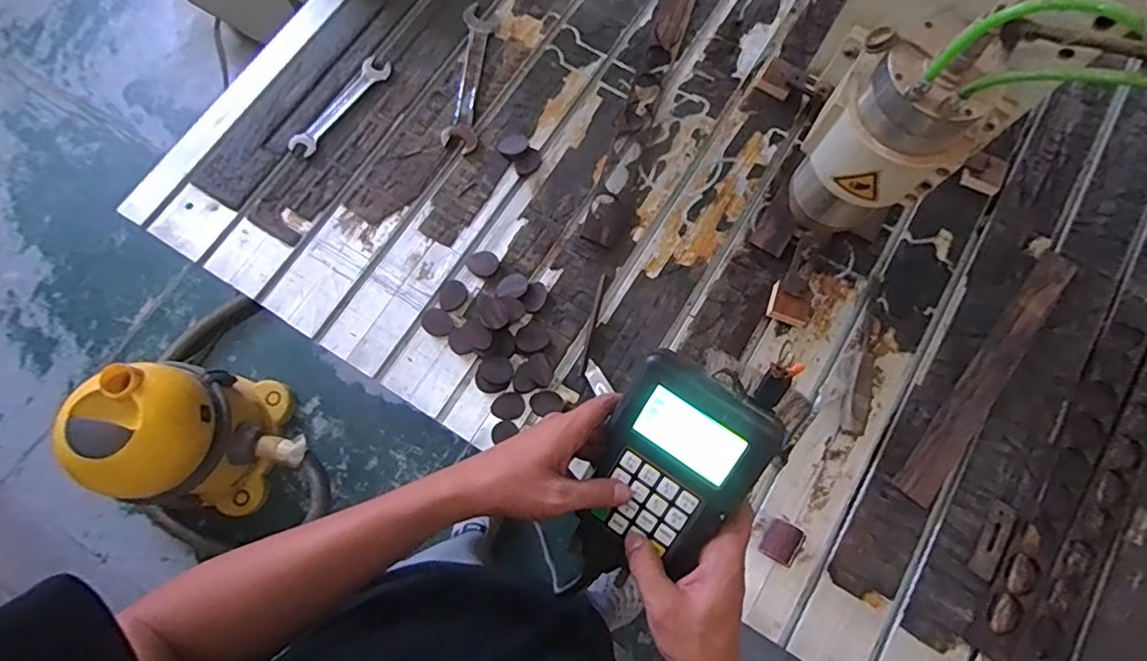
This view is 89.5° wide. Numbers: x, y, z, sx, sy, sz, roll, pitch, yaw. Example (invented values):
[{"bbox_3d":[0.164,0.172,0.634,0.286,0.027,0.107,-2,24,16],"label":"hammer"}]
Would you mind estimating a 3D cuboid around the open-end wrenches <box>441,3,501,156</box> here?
[{"bbox_3d":[-0.154,-0.381,0.869,0.053,0.009,0.259,6,75,0],"label":"open-end wrenches"}]

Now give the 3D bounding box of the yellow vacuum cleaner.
[{"bbox_3d":[-0.799,0.232,1.264,0.298,0.399,0.292,0,75,-1],"label":"yellow vacuum cleaner"}]

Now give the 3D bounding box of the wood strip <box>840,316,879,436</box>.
[{"bbox_3d":[0.379,0.055,0.759,0.030,0.023,0.163,19,76,4],"label":"wood strip"}]

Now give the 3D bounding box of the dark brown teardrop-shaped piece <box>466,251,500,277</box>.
[{"bbox_3d":[-0.124,-0.091,0.793,0.042,0.005,0.036,-14,76,-5],"label":"dark brown teardrop-shaped piece"}]

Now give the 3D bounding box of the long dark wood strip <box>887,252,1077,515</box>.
[{"bbox_3d":[0.556,0.056,0.768,0.054,0.010,0.410,39,78,8],"label":"long dark wood strip"}]

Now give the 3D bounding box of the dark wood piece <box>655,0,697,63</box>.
[{"bbox_3d":[0.155,-0.484,0.902,0.053,0.012,0.135,16,76,3],"label":"dark wood piece"}]

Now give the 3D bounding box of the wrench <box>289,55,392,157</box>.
[{"bbox_3d":[-0.339,-0.328,0.845,0.041,0.006,0.185,34,77,7],"label":"wrench"}]

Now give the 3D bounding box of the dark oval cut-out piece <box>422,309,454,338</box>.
[{"bbox_3d":[-0.182,-0.010,0.777,0.043,0.004,0.034,30,77,6],"label":"dark oval cut-out piece"}]

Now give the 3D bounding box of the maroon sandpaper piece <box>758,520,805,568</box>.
[{"bbox_3d":[0.253,0.257,0.700,0.040,0.025,0.046,30,77,6],"label":"maroon sandpaper piece"}]

